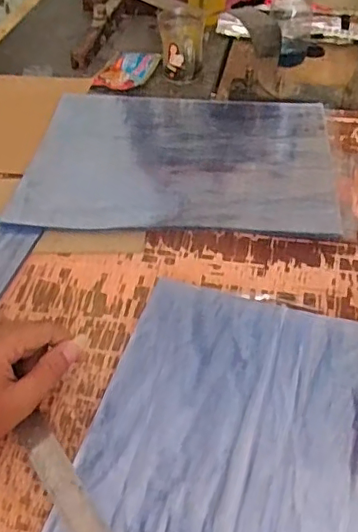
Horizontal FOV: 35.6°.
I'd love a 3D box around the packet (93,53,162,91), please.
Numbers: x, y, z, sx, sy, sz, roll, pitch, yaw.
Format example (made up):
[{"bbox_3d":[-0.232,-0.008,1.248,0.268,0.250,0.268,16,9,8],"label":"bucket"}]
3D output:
[{"bbox_3d":[-0.079,-0.306,0.873,0.073,0.010,0.110,16,48,19],"label":"packet"}]

